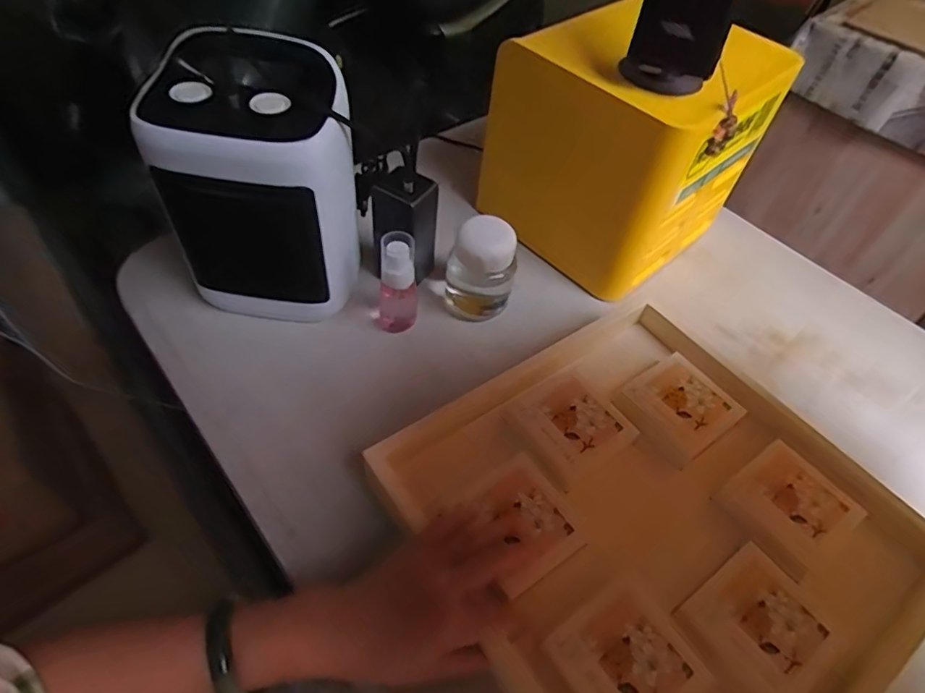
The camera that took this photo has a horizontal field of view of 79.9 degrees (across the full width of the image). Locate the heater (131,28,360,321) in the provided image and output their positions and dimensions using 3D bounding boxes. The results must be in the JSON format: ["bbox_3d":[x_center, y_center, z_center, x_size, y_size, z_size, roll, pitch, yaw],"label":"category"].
[{"bbox_3d":[-0.190,-0.140,0.532,0.164,0.247,0.106,6,51,1],"label":"heater"}]

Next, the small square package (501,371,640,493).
[{"bbox_3d":[0.093,0.071,0.493,0.091,0.016,0.092,-30,59,-25],"label":"small square package"}]

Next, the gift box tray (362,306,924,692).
[{"bbox_3d":[0.160,0.138,0.453,0.355,0.038,0.342,-27,58,-23],"label":"gift box tray"}]

